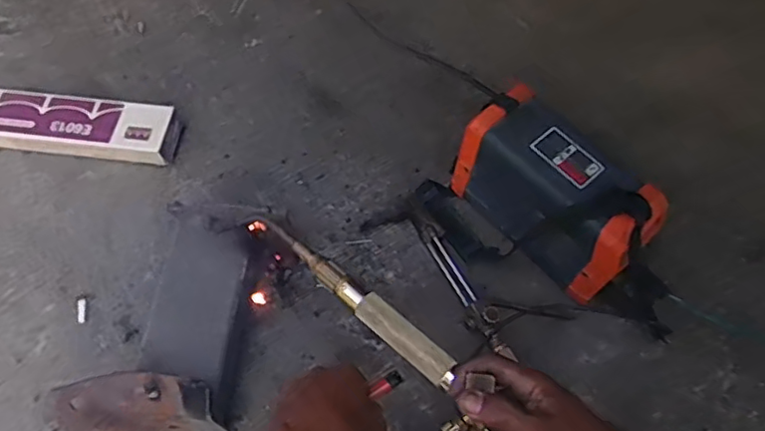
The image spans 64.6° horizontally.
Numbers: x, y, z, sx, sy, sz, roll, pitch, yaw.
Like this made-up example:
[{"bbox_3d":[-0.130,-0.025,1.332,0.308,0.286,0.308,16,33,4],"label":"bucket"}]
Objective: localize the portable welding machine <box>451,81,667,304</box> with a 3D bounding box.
[{"bbox_3d":[0.215,-0.029,0.772,0.102,0.154,0.244,-39,70,-22],"label":"portable welding machine"}]

